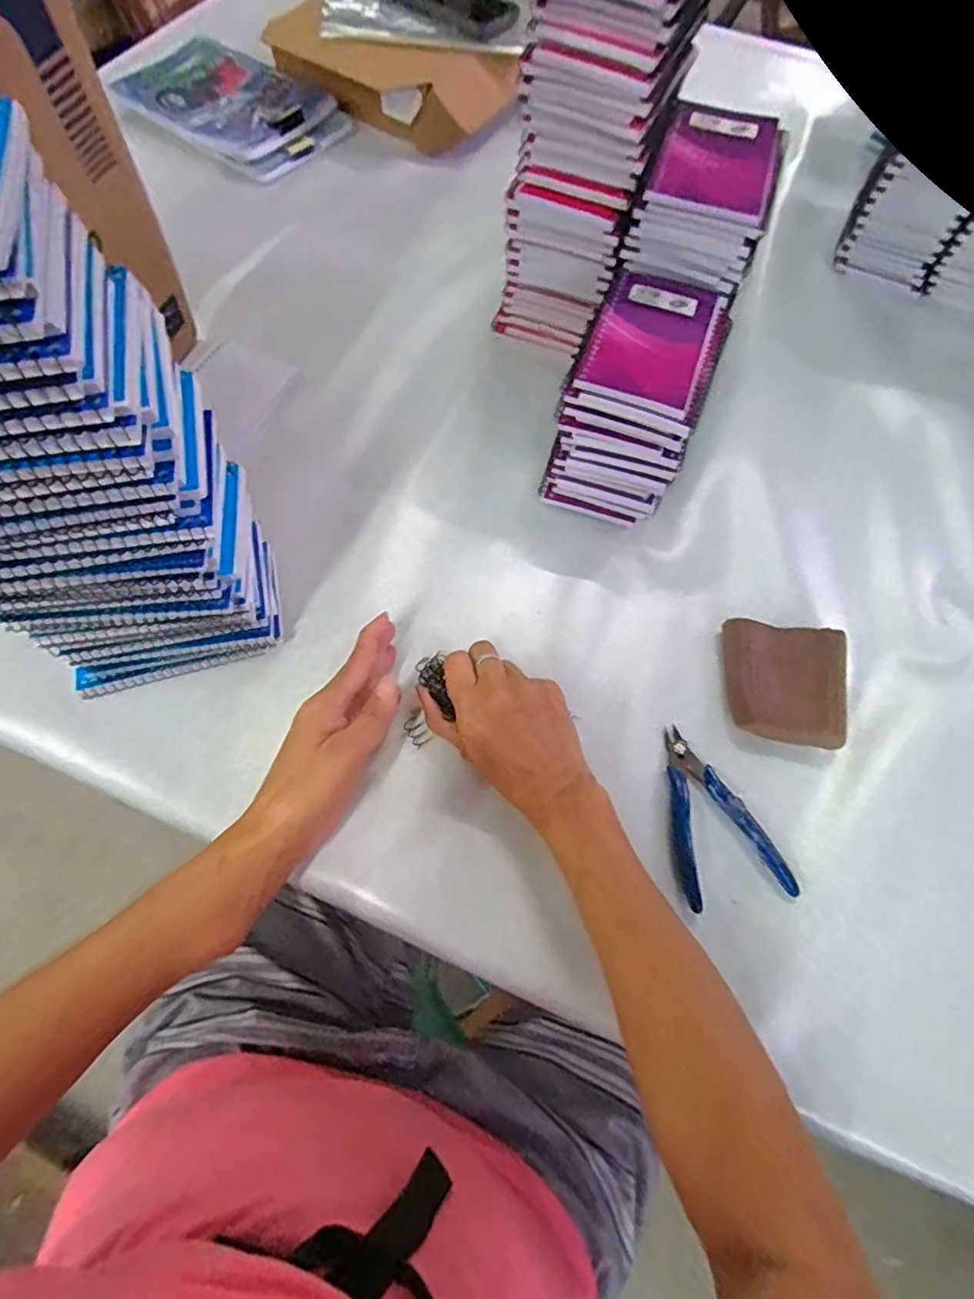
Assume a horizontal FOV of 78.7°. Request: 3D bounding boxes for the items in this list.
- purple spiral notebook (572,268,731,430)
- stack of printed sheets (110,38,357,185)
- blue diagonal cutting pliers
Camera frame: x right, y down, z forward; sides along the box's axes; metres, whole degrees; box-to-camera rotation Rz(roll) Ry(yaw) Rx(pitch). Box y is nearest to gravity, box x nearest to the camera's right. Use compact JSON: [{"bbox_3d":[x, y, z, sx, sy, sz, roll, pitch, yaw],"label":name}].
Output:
[{"bbox_3d":[0.127,-0.229,0.442,0.095,0.016,0.142,23,65,7],"label":"purple spiral notebook"},{"bbox_3d":[-0.307,-0.624,0.691,0.261,0.038,0.157,29,66,10],"label":"stack of printed sheets"},{"bbox_3d":[0.149,0.106,0.392,0.066,0.012,0.113,-8,65,-8],"label":"blue diagonal cutting pliers"}]

